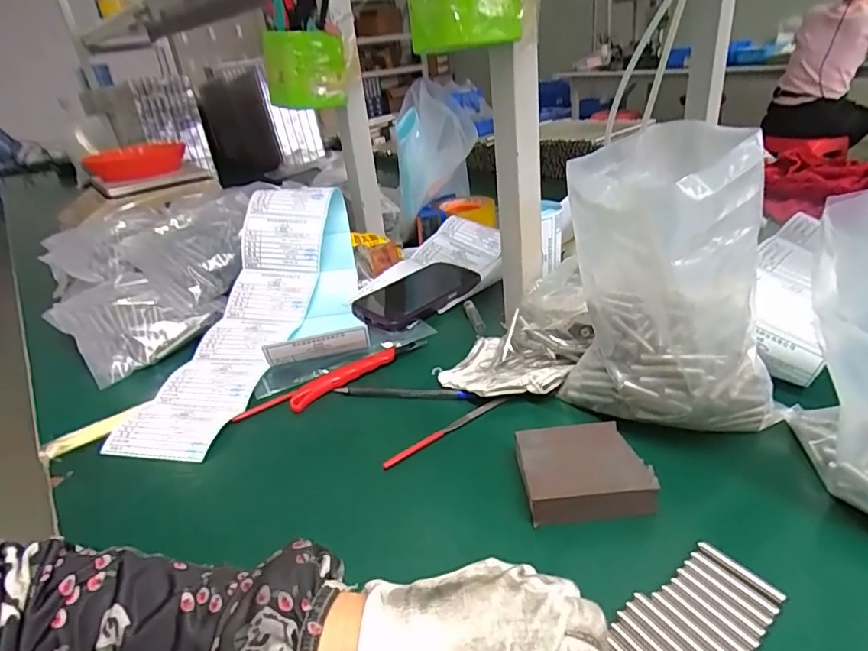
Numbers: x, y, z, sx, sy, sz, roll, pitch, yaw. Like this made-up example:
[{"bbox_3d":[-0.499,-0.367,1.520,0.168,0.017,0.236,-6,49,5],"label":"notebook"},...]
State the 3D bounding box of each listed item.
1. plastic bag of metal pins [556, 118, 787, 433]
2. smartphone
[{"bbox_3d":[0.168,-0.021,0.388,0.120,0.208,0.116,-19,30,-22],"label":"plastic bag of metal pins"},{"bbox_3d":[-0.016,-0.039,0.662,0.089,0.013,0.174,18,37,38],"label":"smartphone"}]

